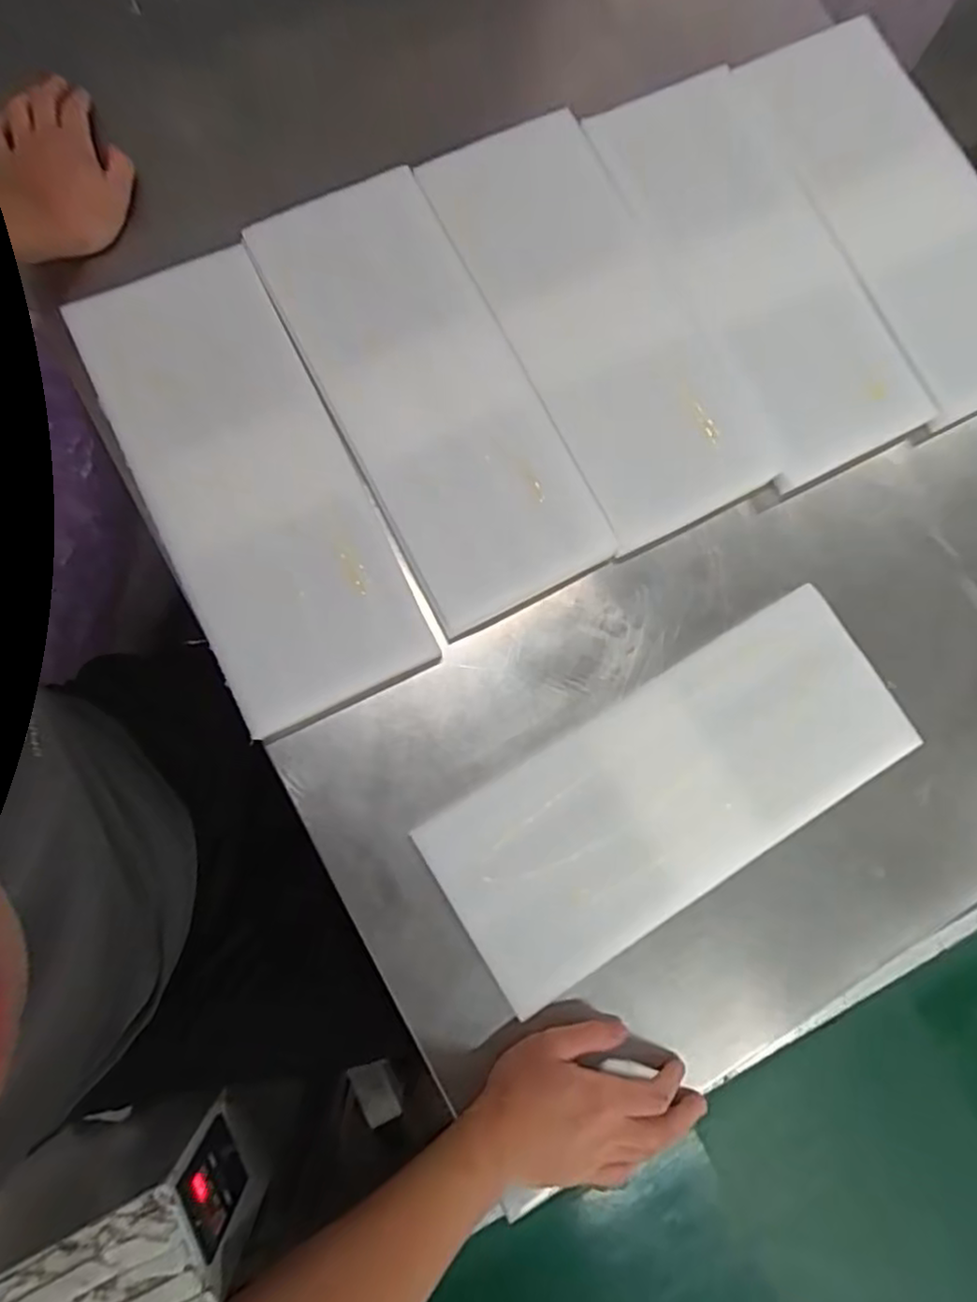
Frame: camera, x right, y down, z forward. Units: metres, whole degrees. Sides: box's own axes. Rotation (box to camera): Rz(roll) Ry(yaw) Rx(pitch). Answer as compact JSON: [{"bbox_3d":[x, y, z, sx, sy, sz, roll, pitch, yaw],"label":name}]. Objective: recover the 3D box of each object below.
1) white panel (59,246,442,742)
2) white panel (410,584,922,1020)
[{"bbox_3d":[-0.193,-0.133,0.538,0.155,0.021,0.381,-26,84,-12],"label":"white panel"},{"bbox_3d":[0.140,0.105,0.511,0.374,0.017,0.148,-31,77,-5],"label":"white panel"}]

